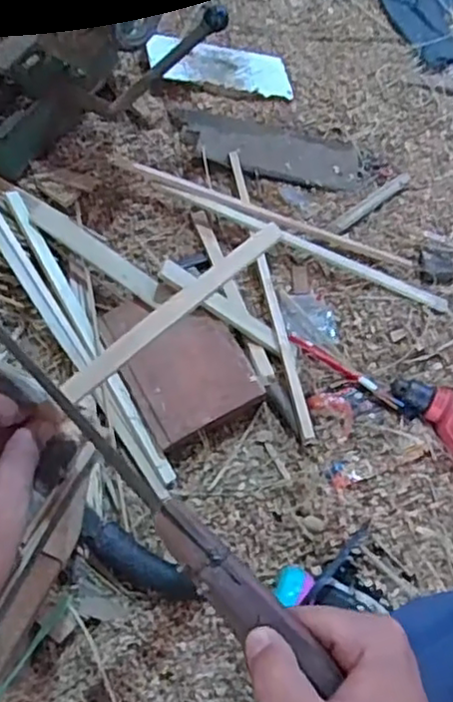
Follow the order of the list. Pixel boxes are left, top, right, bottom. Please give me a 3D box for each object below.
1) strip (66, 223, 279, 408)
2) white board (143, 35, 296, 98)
[{"bbox_3d":[-0.029,-0.030,0.438,0.013,0.011,0.189,42,67,15],"label":"strip"},{"bbox_3d":[-0.007,-0.427,0.995,0.222,0.016,0.093,-2,62,-25],"label":"white board"}]

